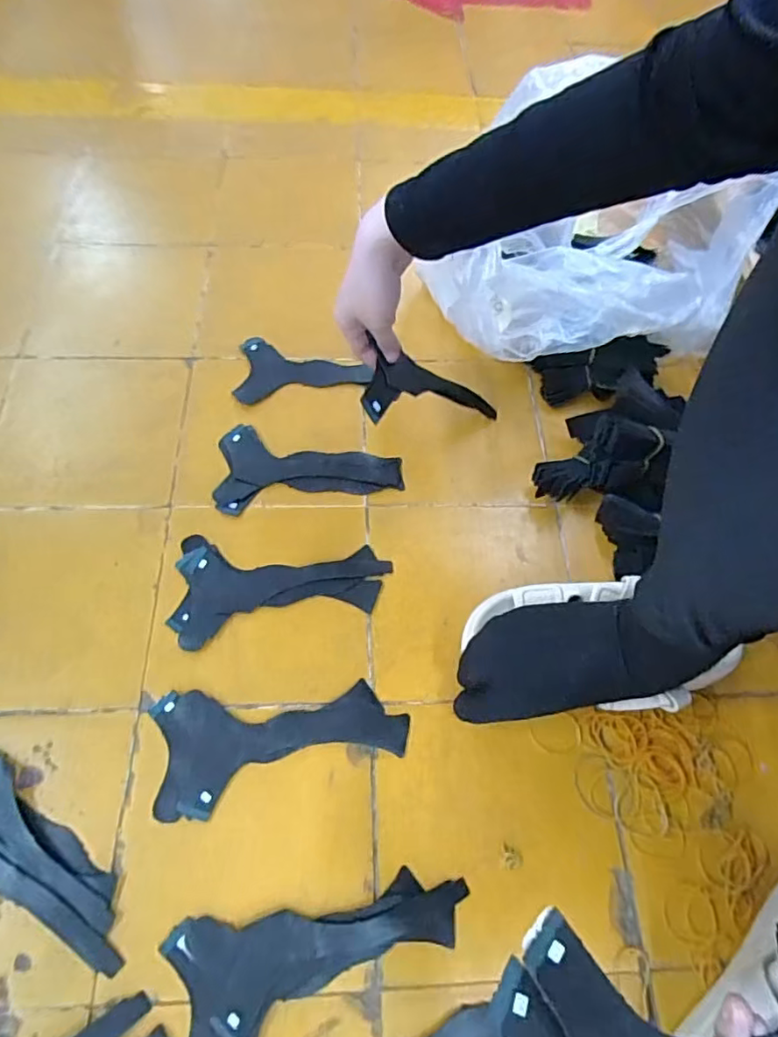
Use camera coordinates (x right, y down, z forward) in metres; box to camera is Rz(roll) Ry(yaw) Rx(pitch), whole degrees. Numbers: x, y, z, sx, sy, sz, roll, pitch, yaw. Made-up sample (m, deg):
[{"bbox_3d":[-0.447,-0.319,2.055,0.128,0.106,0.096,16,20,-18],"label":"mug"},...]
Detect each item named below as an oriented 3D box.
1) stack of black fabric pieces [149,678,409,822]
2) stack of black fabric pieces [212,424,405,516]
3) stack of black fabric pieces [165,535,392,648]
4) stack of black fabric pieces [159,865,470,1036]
[{"bbox_3d":[-0.090,0.187,0.495,0.207,0.006,0.096,-7,63,-7],"label":"stack of black fabric pieces"},{"bbox_3d":[-0.084,-0.053,0.621,0.192,0.008,0.100,1,63,-3],"label":"stack of black fabric pieces"},{"bbox_3d":[-0.102,0.063,0.559,0.198,0.007,0.099,-2,63,-5],"label":"stack of black fabric pieces"},{"bbox_3d":[-0.045,0.321,0.421,0.211,0.009,0.091,-11,64,-9],"label":"stack of black fabric pieces"}]

